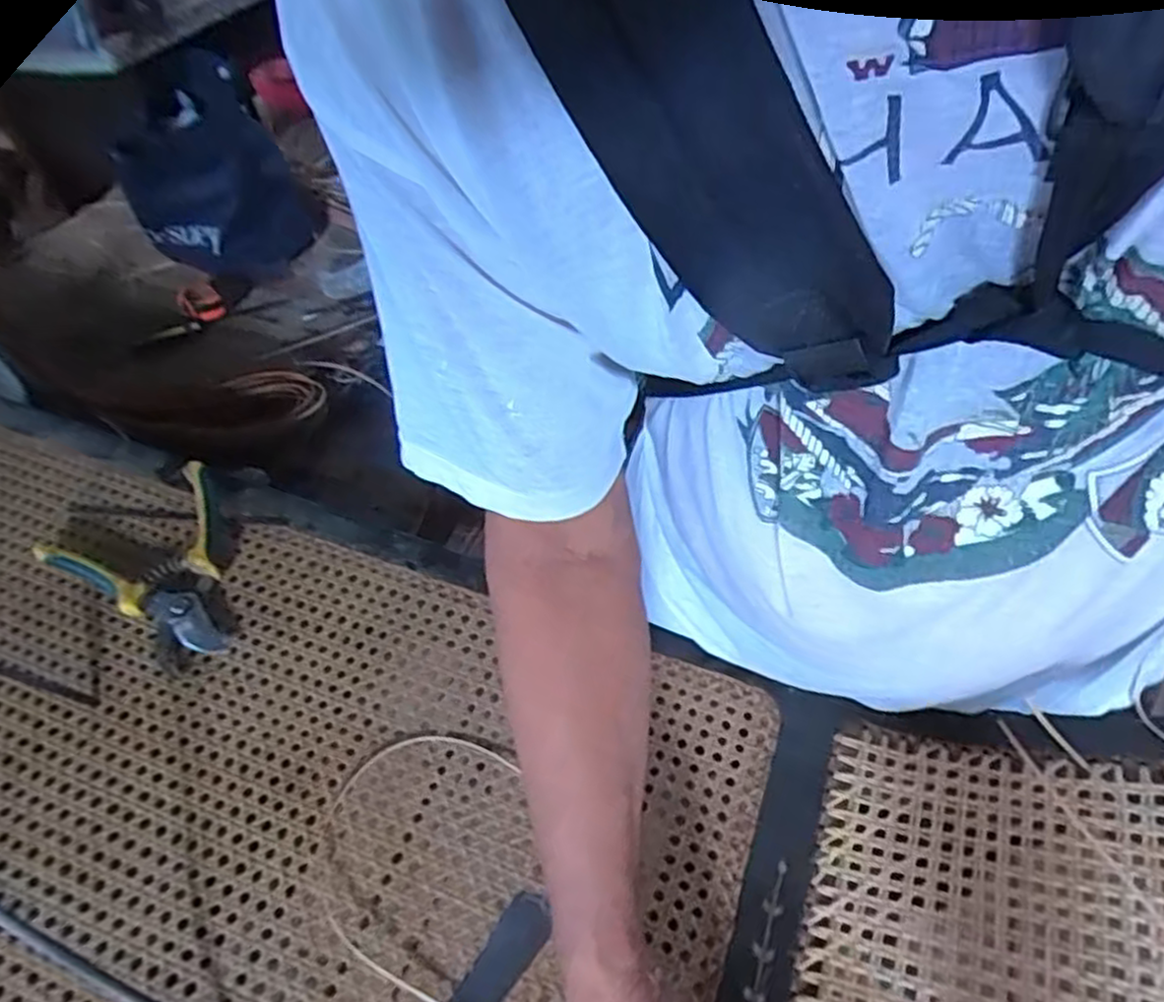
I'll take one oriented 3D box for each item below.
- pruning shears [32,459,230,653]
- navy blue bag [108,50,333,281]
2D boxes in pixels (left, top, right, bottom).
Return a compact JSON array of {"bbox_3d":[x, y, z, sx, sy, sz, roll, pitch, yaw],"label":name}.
[{"bbox_3d":[-0.331,0.057,0.585,0.133,0.026,0.161,-31,59,-21],"label":"pruning shears"},{"bbox_3d":[-0.481,-0.441,0.991,0.209,0.179,0.256,-19,51,-10],"label":"navy blue bag"}]

